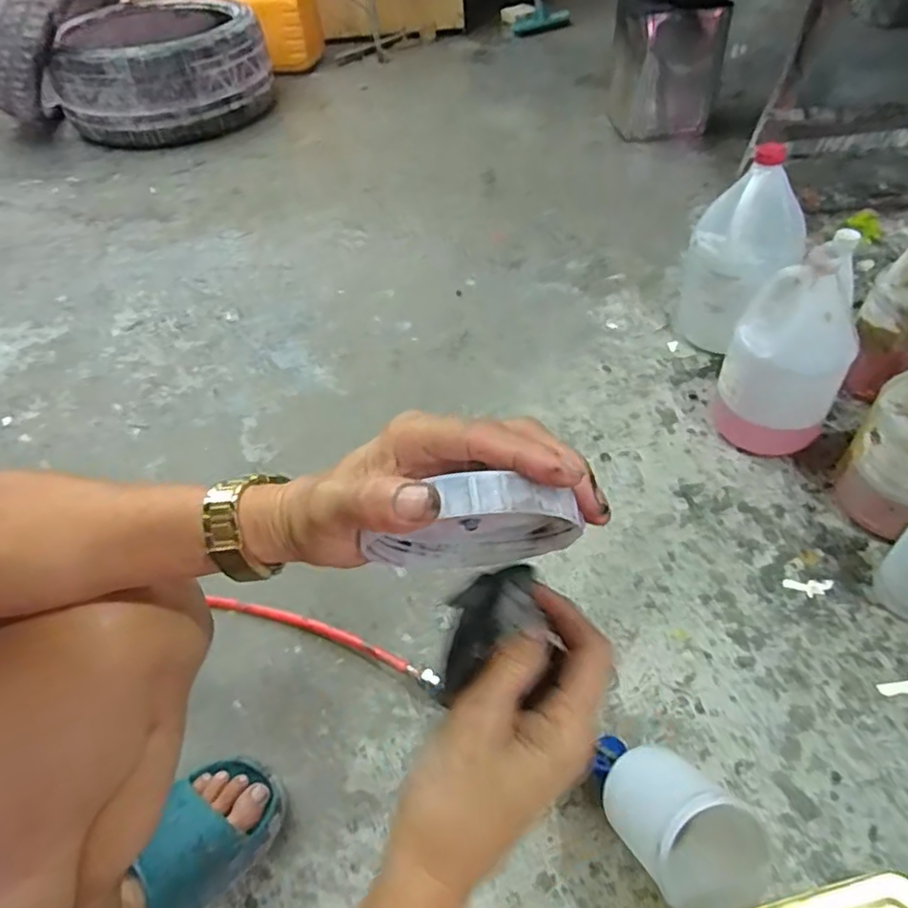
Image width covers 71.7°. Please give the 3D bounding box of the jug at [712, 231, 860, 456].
[{"bbox_3d":[0.480,-0.156,0.890,0.145,0.297,0.180,21,53,22],"label":"jug"}]

